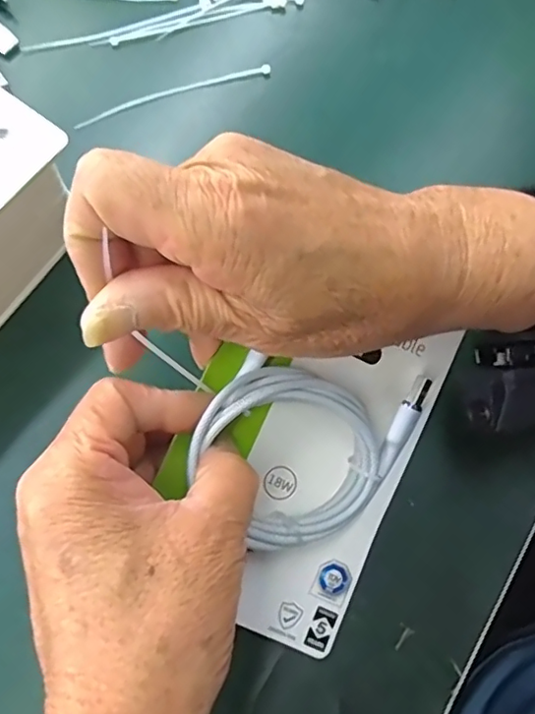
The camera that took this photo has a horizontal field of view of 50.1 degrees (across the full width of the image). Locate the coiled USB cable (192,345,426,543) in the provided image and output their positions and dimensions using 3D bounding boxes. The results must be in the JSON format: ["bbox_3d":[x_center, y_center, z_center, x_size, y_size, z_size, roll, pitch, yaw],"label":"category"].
[{"bbox_3d":[0.017,0.041,0.239,0.093,0.025,0.074,6,74,2],"label":"coiled USB cable"}]

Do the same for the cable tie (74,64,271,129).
[{"bbox_3d":[-0.055,-0.154,0.336,0.118,0.004,0.007,-19,74,-5],"label":"cable tie"}]

